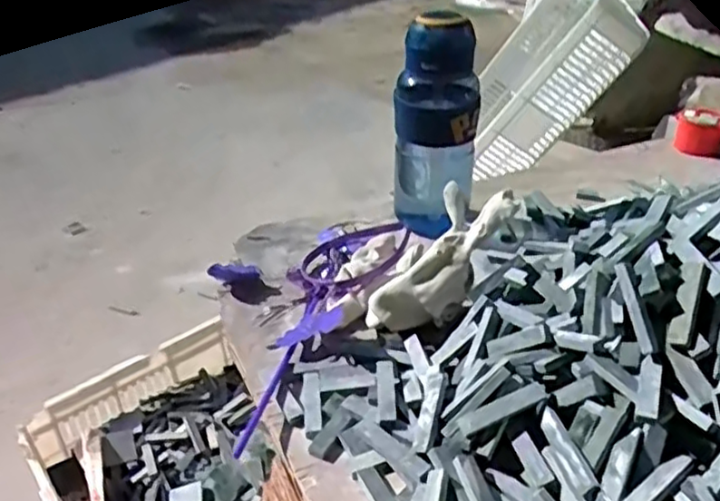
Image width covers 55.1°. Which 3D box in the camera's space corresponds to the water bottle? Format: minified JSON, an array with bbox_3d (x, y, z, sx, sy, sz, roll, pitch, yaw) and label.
[{"bbox_3d":[0.069,-0.112,0.629,0.074,0.193,0.076,1,32,7],"label":"water bottle"}]

